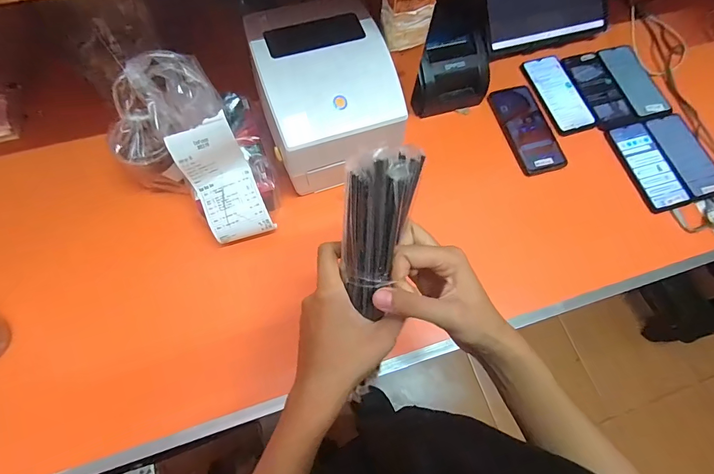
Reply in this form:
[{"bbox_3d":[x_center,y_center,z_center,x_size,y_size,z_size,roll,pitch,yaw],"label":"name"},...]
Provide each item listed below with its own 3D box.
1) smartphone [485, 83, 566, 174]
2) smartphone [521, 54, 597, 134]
[{"bbox_3d":[0.298,-0.188,0.662,0.084,0.012,0.168,-16,74,-8],"label":"smartphone"},{"bbox_3d":[0.364,-0.260,0.691,0.080,0.014,0.157,-16,73,-4],"label":"smartphone"}]

